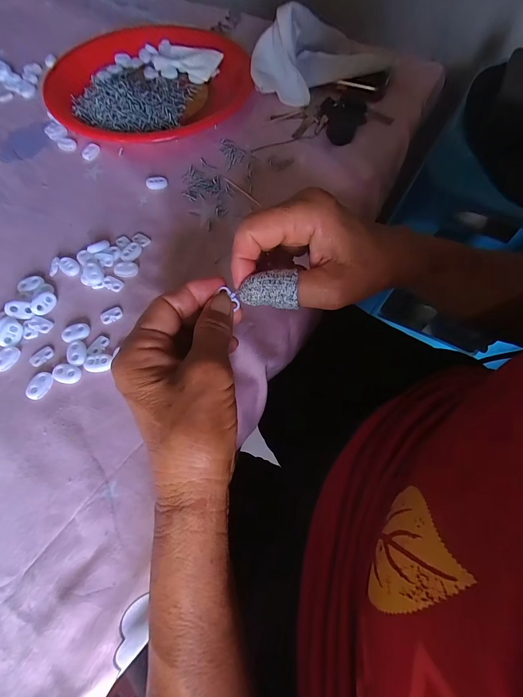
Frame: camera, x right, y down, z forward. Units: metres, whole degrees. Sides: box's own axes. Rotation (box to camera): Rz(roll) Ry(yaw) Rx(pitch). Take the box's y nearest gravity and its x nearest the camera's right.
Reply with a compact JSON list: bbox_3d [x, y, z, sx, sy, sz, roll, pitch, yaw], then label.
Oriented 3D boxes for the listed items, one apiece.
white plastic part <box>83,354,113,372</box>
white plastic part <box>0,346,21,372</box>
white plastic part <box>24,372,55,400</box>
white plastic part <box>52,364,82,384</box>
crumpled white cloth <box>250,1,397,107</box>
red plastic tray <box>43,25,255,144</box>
[{"bbox_3d":[-0.134,0.011,0.261,0.021,0.004,0.015,4,65,1],"label":"white plastic part"},{"bbox_3d":[-0.209,0.008,0.263,0.014,0.005,0.022,27,68,12],"label":"white plastic part"},{"bbox_3d":[-0.175,0.029,0.253,0.013,0.006,0.022,20,67,9],"label":"white plastic part"},{"bbox_3d":[-0.156,0.020,0.258,0.021,0.004,0.015,12,66,5],"label":"white plastic part"},{"bbox_3d":[0.074,-0.379,0.407,0.180,0.077,0.087,-20,67,-10],"label":"crumpled white cloth"},{"bbox_3d":[-0.143,-0.345,0.415,0.249,0.030,0.222,-8,66,-4],"label":"red plastic tray"}]

